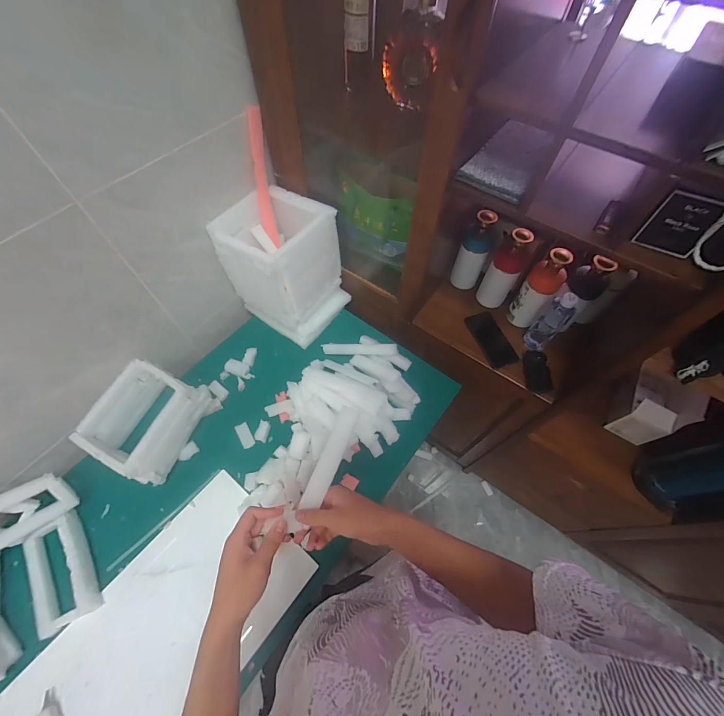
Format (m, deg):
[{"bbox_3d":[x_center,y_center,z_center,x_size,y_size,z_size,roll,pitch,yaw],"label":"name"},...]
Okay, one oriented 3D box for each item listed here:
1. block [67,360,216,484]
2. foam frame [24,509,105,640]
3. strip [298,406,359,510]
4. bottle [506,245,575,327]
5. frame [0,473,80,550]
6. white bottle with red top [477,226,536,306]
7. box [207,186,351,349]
[{"bbox_3d":[-0.495,0.136,0.767,0.202,0.126,0.233,19,62,10],"label":"block"},{"bbox_3d":[-0.591,0.417,0.648,0.098,0.030,0.190,-30,65,-17],"label":"foam frame"},{"bbox_3d":[-0.044,0.140,0.467,0.029,0.006,0.149,23,87,12],"label":"strip"},{"bbox_3d":[0.429,-0.163,0.817,0.076,0.205,0.070,34,66,17],"label":"bottle"},{"bbox_3d":[-0.683,0.314,0.635,0.211,0.102,0.031,-30,32,-30],"label":"frame"},{"bbox_3d":[0.358,-0.222,0.838,0.070,0.212,0.061,32,65,16],"label":"white bottle with red top"},{"bbox_3d":[-0.193,-0.233,0.865,0.239,0.287,0.217,34,65,17],"label":"box"}]

